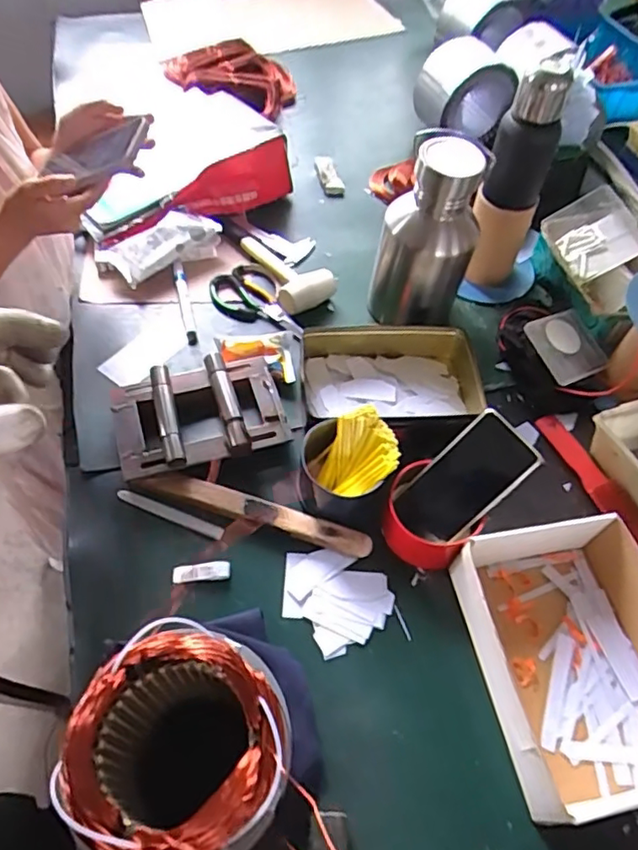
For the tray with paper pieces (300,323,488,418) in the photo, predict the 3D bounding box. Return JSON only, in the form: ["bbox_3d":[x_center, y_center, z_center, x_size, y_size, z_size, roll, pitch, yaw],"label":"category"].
[{"bbox_3d":[0.096,-0.066,0.756,0.226,0.060,0.118,-6,58,-6],"label":"tray with paper pieces"}]

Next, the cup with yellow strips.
[{"bbox_3d":[0.034,0.040,0.641,0.096,0.070,0.089,1,57,-2],"label":"cup with yellow strips"}]

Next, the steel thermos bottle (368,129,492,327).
[{"bbox_3d":[0.140,-0.242,0.755,0.125,0.239,0.114,12,58,5],"label":"steel thermos bottle"}]

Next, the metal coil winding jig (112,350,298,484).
[{"bbox_3d":[-0.144,-0.013,0.699,0.197,0.051,0.133,-13,59,-11],"label":"metal coil winding jig"}]

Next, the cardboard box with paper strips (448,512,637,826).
[{"bbox_3d":[0.250,0.221,0.559,0.195,0.071,0.235,-9,58,-8],"label":"cardboard box with paper strips"}]

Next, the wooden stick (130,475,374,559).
[{"bbox_3d":[-0.074,0.096,0.648,0.268,0.021,0.028,16,58,7],"label":"wooden stick"}]

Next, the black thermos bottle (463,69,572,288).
[{"bbox_3d":[0.262,-0.317,0.782,0.082,0.281,0.078,20,59,10],"label":"black thermos bottle"}]

